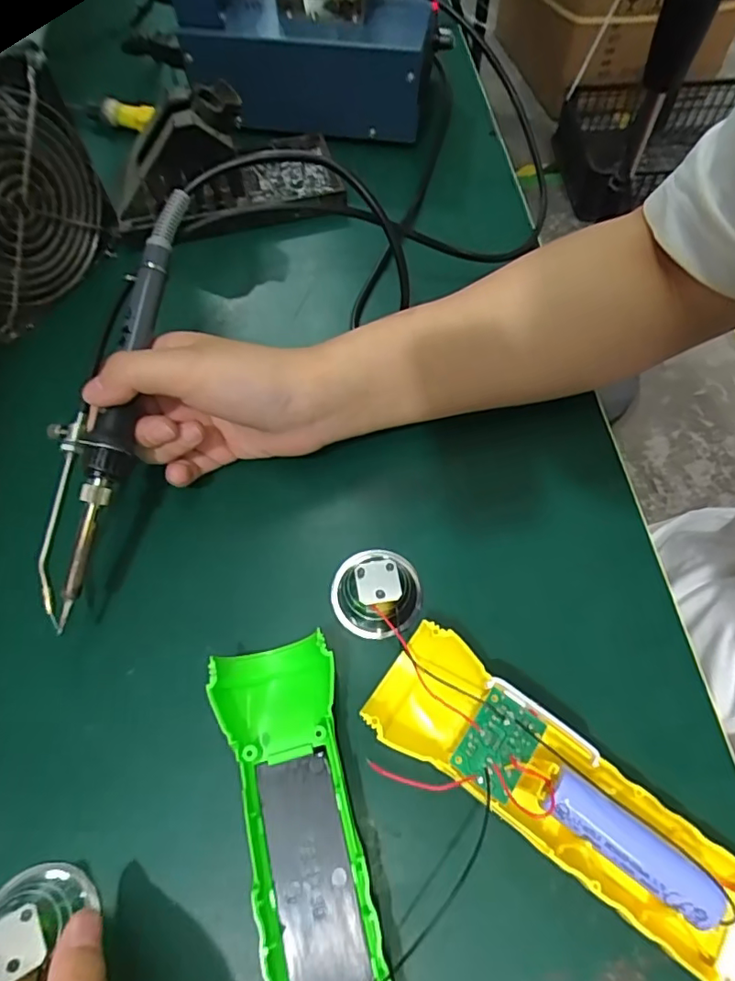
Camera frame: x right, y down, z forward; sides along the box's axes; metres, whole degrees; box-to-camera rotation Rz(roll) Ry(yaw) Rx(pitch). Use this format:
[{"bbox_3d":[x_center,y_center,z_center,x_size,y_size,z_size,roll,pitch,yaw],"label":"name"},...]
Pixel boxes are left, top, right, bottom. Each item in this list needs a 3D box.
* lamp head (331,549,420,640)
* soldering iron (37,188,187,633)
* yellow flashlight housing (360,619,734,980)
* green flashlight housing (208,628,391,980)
[{"bbox_3d":[0.003,0.047,0.265,0.043,0.023,0.040,-1,62,2],"label":"lamp head"},{"bbox_3d":[-0.124,-0.044,0.271,0.042,0.032,0.206,9,77,5],"label":"soldering iron"},{"bbox_3d":[0.077,0.120,0.221,0.161,0.033,0.046,33,68,17],"label":"yellow flashlight housing"},{"bbox_3d":[-0.023,0.141,0.217,0.047,0.024,0.162,-14,63,-8],"label":"green flashlight housing"}]

